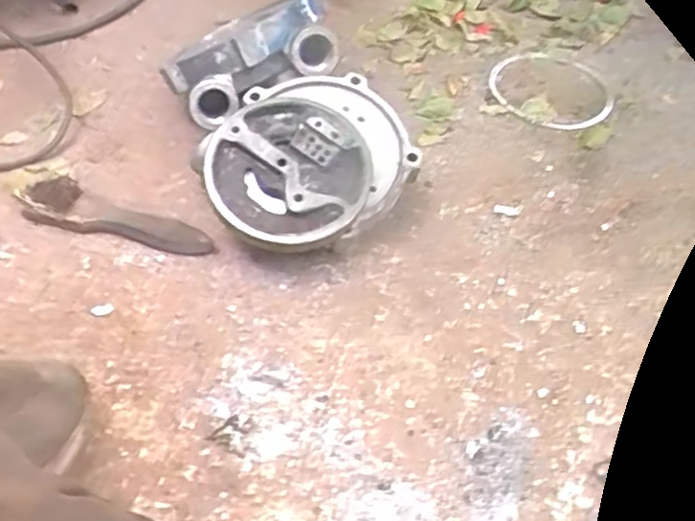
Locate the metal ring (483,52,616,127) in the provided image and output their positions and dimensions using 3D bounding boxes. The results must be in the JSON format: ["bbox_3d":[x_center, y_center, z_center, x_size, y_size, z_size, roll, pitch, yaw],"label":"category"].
[{"bbox_3d":[0.233,-0.203,0.818,0.130,0.009,0.136,2,51,-3],"label":"metal ring"}]

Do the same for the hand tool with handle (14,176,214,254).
[{"bbox_3d":[-0.211,-0.044,0.659,0.177,0.032,0.041,14,52,6],"label":"hand tool with handle"}]

